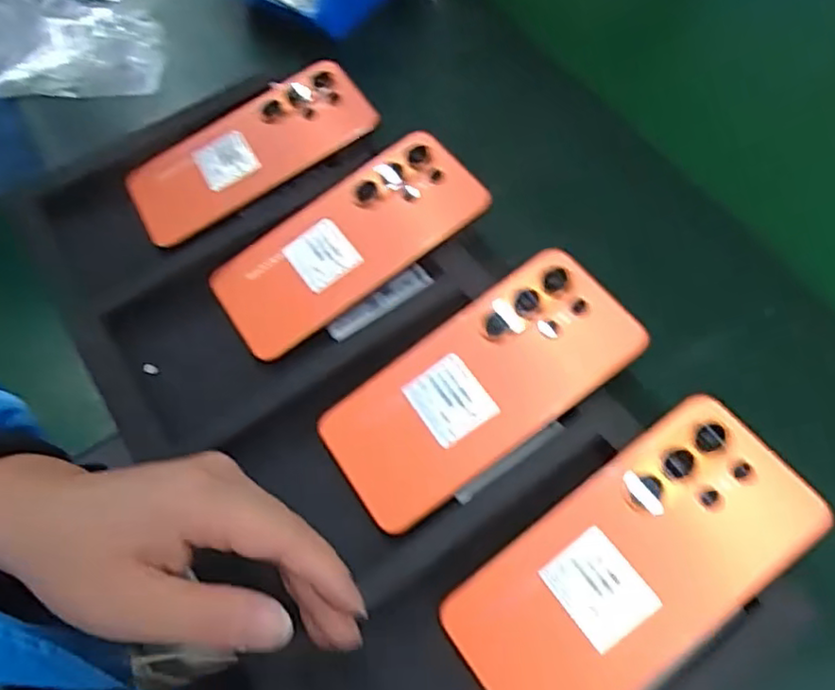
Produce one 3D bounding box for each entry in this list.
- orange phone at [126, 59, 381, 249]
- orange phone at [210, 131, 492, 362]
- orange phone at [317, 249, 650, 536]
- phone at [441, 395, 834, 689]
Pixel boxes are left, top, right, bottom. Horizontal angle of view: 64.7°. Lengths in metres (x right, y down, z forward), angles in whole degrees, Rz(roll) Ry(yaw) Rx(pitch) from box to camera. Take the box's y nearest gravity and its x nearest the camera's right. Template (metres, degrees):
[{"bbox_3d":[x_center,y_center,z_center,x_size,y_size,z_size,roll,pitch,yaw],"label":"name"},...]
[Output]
[{"bbox_3d":[-0.117,-0.136,0.458,0.170,0.012,0.080,-31,62,-2],"label":"orange phone"},{"bbox_3d":[-0.043,-0.064,0.407,0.168,0.010,0.078,-36,64,-5],"label":"orange phone"},{"bbox_3d":[0.032,0.021,0.350,0.168,0.009,0.078,-36,64,-3],"label":"orange phone"},{"bbox_3d":[0.096,0.101,0.299,0.168,0.008,0.080,-37,64,-4],"label":"phone"}]

